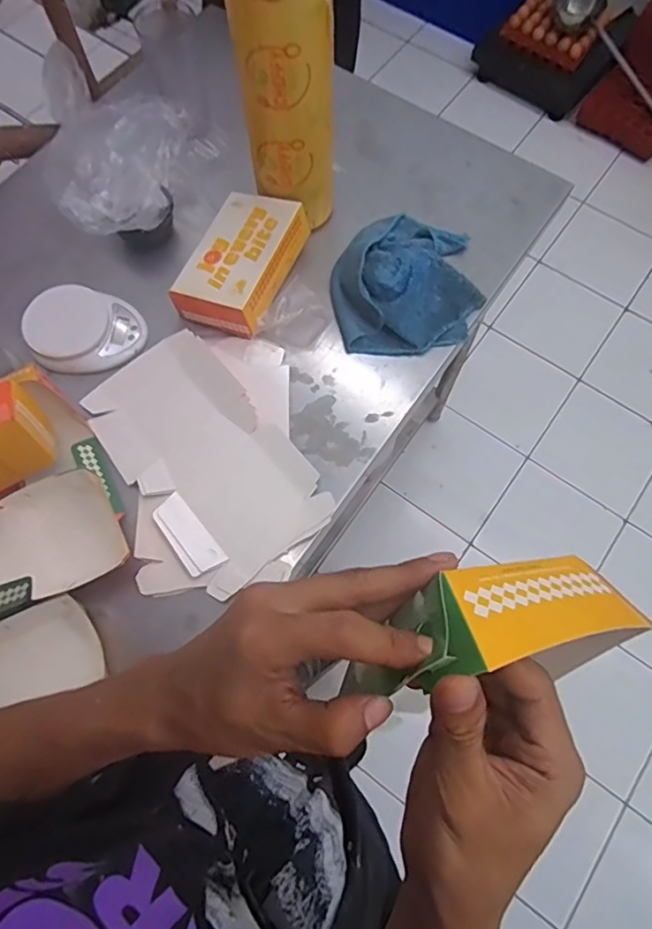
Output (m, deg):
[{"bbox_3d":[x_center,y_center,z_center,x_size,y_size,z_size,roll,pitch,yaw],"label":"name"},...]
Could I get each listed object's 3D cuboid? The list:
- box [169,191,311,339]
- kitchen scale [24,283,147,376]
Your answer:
[{"bbox_3d":[-0.113,-0.265,0.735,0.116,0.061,0.183,24,73,8],"label":"box"},{"bbox_3d":[-0.315,-0.178,0.731,0.142,0.028,0.112,5,71,2],"label":"kitchen scale"}]

